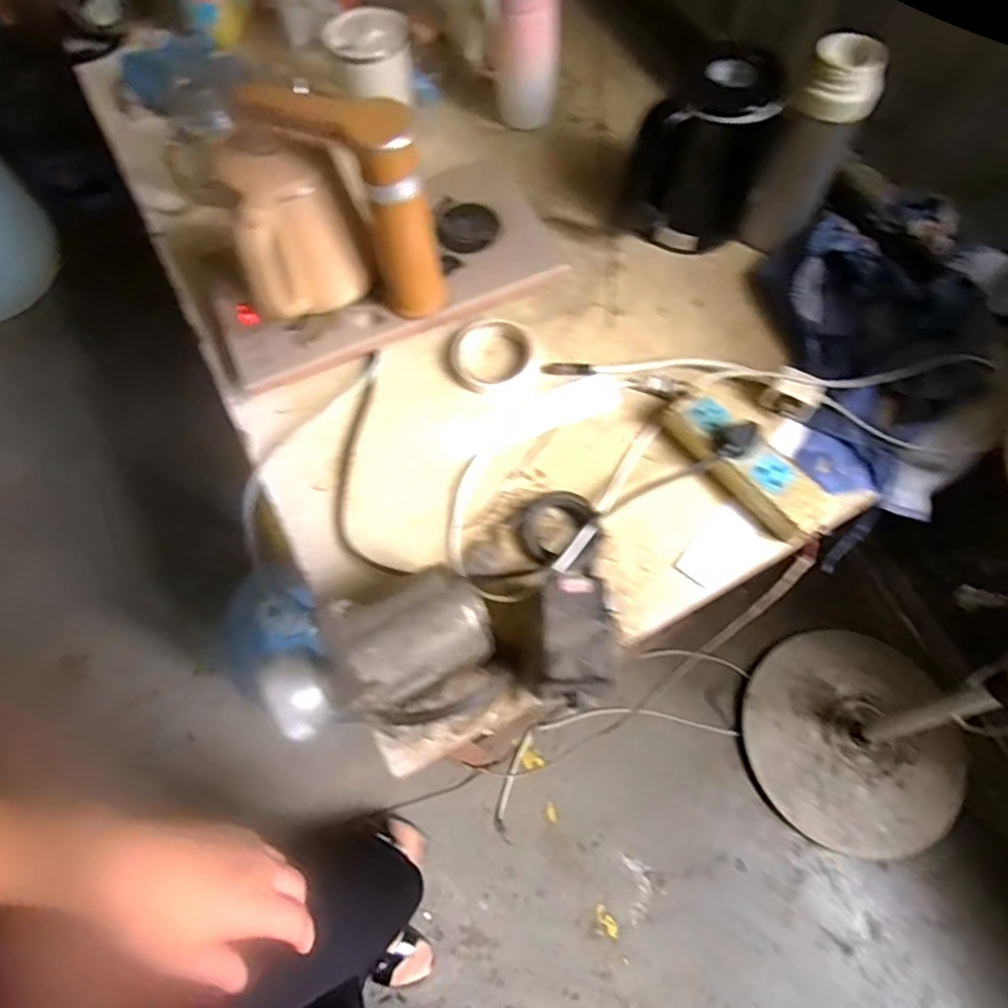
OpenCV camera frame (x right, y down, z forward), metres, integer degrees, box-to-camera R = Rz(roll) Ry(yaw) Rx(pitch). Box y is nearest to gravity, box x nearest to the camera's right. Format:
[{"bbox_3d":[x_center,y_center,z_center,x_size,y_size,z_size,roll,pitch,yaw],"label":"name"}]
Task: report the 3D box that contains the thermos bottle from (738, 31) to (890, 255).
[{"bbox_3d":[0.309,-0.355,0.634,0.067,0.189,0.063,32,69,12],"label":"thermos bottle"}]

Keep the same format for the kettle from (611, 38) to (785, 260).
[{"bbox_3d":[0.208,-0.365,0.672,0.126,0.178,0.118,18,67,7],"label":"kettle"}]

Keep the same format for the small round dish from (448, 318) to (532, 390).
[{"bbox_3d":[-0.016,-0.164,0.684,0.089,0.022,0.082,-11,69,-2],"label":"small round dish"}]

